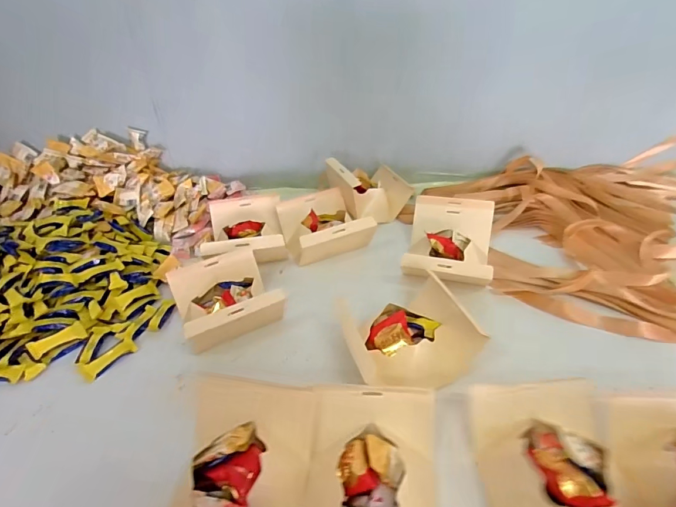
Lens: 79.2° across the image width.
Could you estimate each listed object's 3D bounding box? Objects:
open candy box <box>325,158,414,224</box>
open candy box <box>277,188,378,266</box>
[{"bbox_3d":[0.059,-0.129,0.777,0.134,0.091,0.125,-20,40,-19],"label":"open candy box"},{"bbox_3d":[-0.023,-0.047,0.696,0.129,0.071,0.151,-17,40,-17],"label":"open candy box"}]

